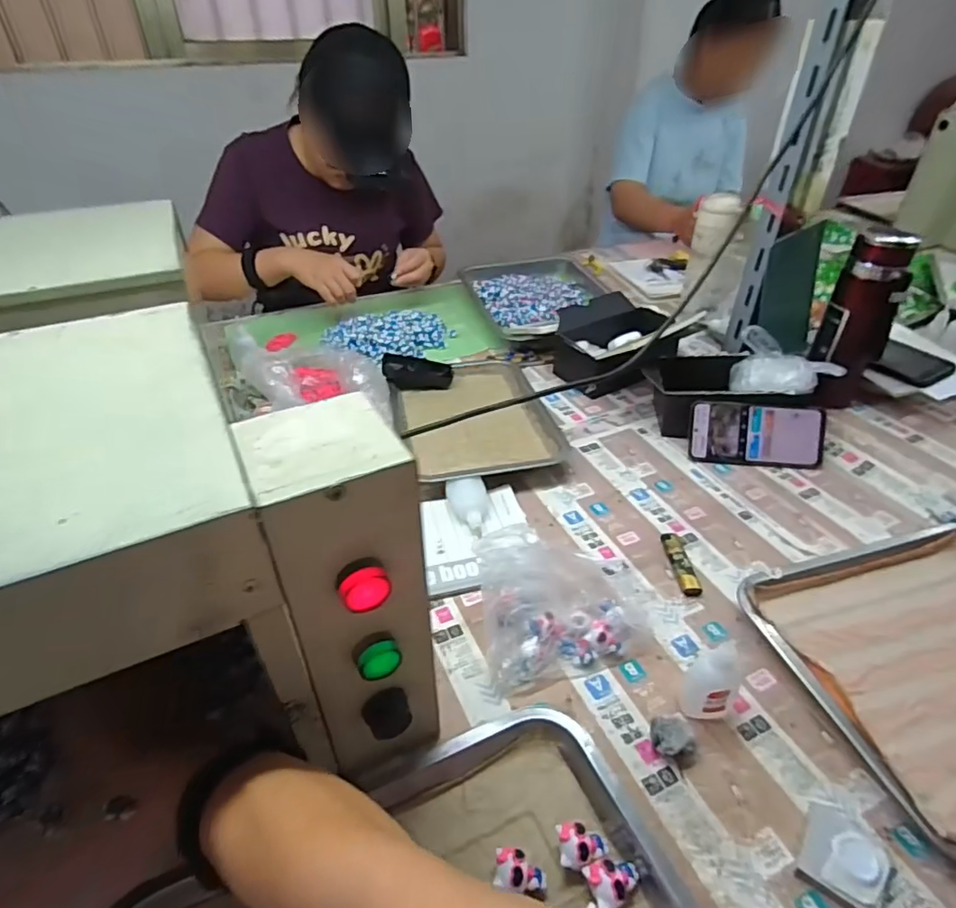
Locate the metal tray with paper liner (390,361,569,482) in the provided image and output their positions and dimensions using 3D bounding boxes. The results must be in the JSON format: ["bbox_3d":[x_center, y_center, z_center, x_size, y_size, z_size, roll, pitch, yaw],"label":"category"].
[{"bbox_3d":[-0.011,-0.059,0.812,0.211,0.028,0.303,-6,38,-7],"label":"metal tray with paper liner"}]

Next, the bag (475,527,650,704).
[{"bbox_3d":[0.082,0.132,0.516,0.153,0.097,0.107,-5,38,-6],"label":"bag"}]

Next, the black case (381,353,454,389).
[{"bbox_3d":[-0.095,-0.128,0.896,0.106,0.040,0.041,-1,38,-1],"label":"black case"}]

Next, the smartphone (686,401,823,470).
[{"bbox_3d":[0.361,-0.025,0.739,0.161,0.079,0.009,4,2,8],"label":"smartphone"}]

